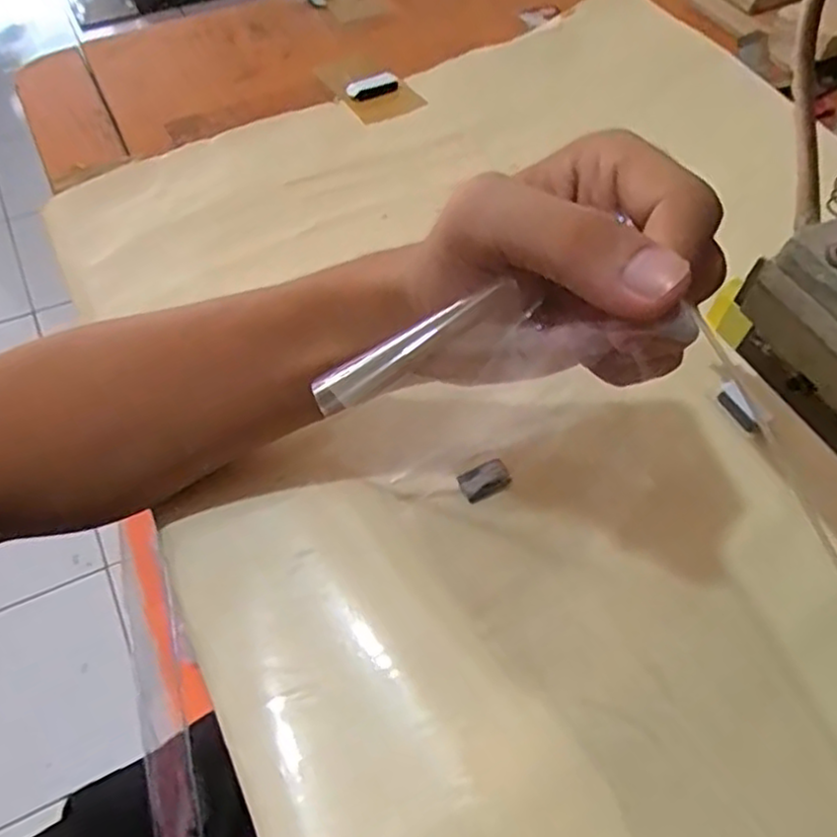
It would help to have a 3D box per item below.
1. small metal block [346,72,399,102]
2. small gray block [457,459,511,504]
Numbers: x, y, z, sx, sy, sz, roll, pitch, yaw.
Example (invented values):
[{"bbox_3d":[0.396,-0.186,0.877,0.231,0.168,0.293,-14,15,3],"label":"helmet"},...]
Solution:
[{"bbox_3d":[-0.031,-0.226,0.487,0.036,0.009,0.011,-22,60,-17],"label":"small metal block"},{"bbox_3d":[0.030,0.028,0.320,0.022,0.005,0.013,-22,59,-14],"label":"small gray block"}]

